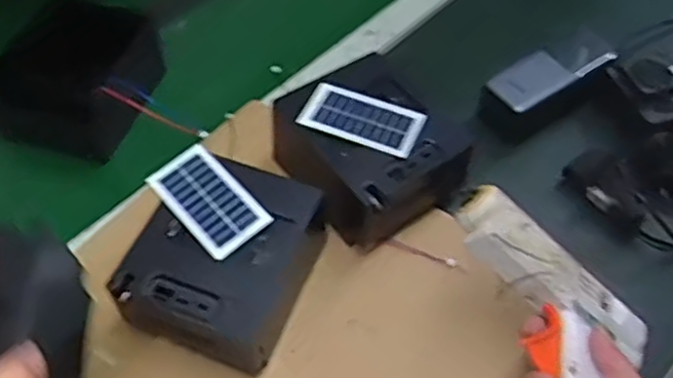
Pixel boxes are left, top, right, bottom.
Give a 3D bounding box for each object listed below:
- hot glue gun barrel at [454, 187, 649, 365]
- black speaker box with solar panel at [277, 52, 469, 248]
[{"bbox_3d":[0.158,0.064,0.492,0.164,0.029,0.042,37,59,-9],"label":"hot glue gun barrel"},{"bbox_3d":[0.030,-0.030,0.601,0.125,0.079,0.142,-32,59,-20],"label":"black speaker box with solar panel"}]

